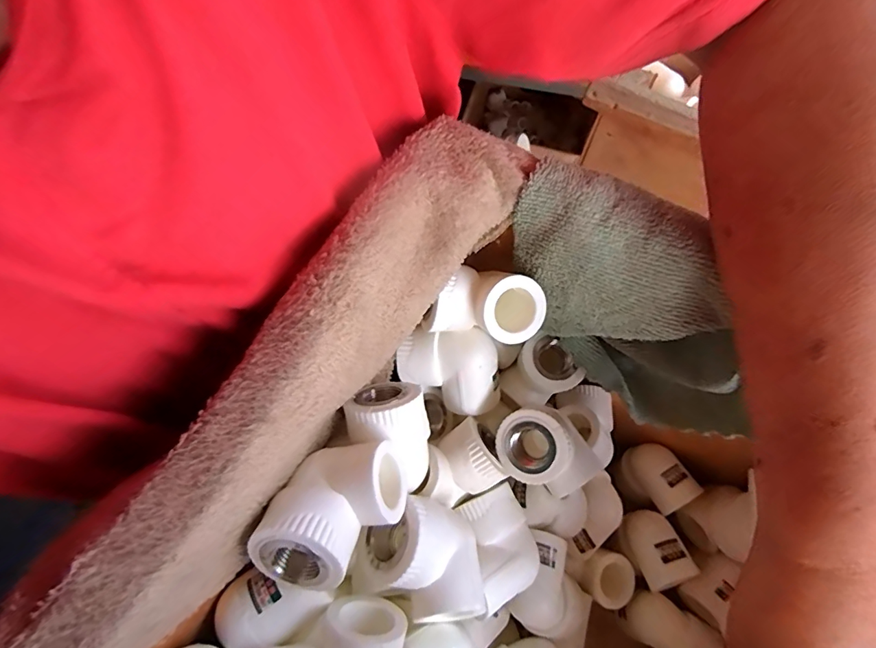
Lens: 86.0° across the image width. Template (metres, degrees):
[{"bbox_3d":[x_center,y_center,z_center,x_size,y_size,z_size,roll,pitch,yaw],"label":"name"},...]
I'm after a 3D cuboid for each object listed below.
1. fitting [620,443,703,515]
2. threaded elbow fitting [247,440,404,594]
[{"bbox_3d":[0.166,0.118,0.363,0.038,0.041,0.047,-27,71,-7],"label":"fitting"},{"bbox_3d":[-0.046,0.078,0.200,0.046,0.040,0.066,42,77,15],"label":"threaded elbow fitting"}]

